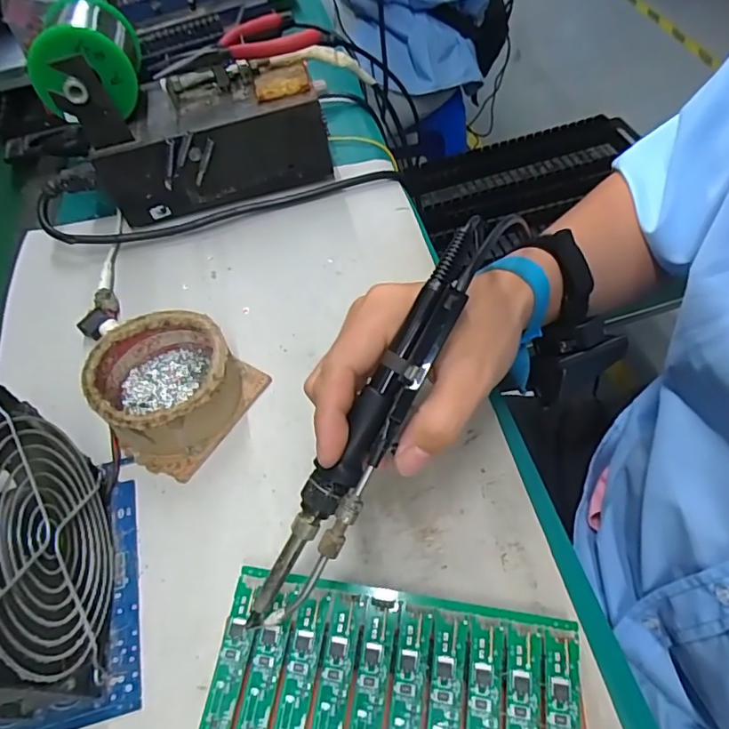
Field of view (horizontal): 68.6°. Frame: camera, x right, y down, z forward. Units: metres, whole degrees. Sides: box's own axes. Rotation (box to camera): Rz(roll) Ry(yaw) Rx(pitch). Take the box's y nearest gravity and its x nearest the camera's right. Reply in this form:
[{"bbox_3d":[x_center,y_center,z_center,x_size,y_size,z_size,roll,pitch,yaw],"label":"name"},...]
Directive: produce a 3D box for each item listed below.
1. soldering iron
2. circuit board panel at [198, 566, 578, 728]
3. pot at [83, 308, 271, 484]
[{"bbox_3d":[0.009,0.025,0.255,0.028,0.024,0.222,29,90,22],"label":"soldering iron"},{"bbox_3d":[0.008,0.163,0.233,0.162,0.006,0.118,6,57,9],"label":"circuit board panel"},{"bbox_3d":[-0.123,0.012,0.336,0.085,0.043,0.088,27,62,21],"label":"pot"}]

